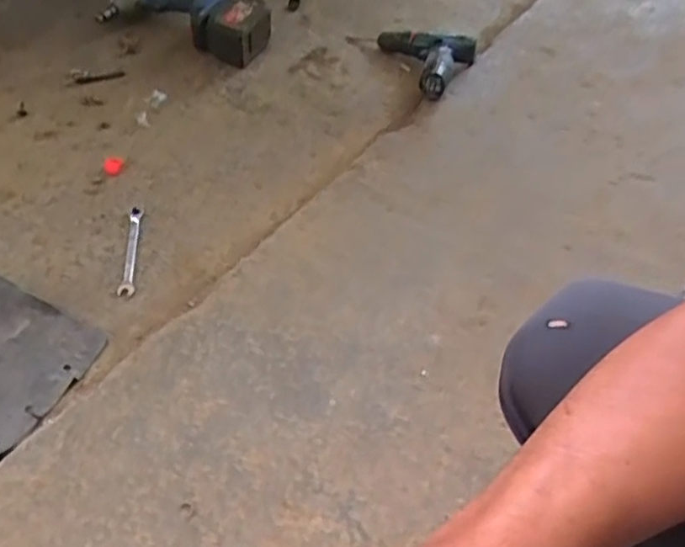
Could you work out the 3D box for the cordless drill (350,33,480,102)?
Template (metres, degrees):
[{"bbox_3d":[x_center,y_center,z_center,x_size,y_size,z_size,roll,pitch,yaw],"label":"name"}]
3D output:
[{"bbox_3d":[0.130,-0.413,1.162,0.205,0.062,0.220,3,50,-4],"label":"cordless drill"}]

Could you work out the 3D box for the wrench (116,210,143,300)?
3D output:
[{"bbox_3d":[-0.282,-0.034,0.864,0.020,0.009,0.147,-2,51,-8],"label":"wrench"}]

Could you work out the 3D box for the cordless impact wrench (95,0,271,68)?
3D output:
[{"bbox_3d":[-0.268,-0.459,1.134,0.288,0.094,0.115,23,52,13],"label":"cordless impact wrench"}]

